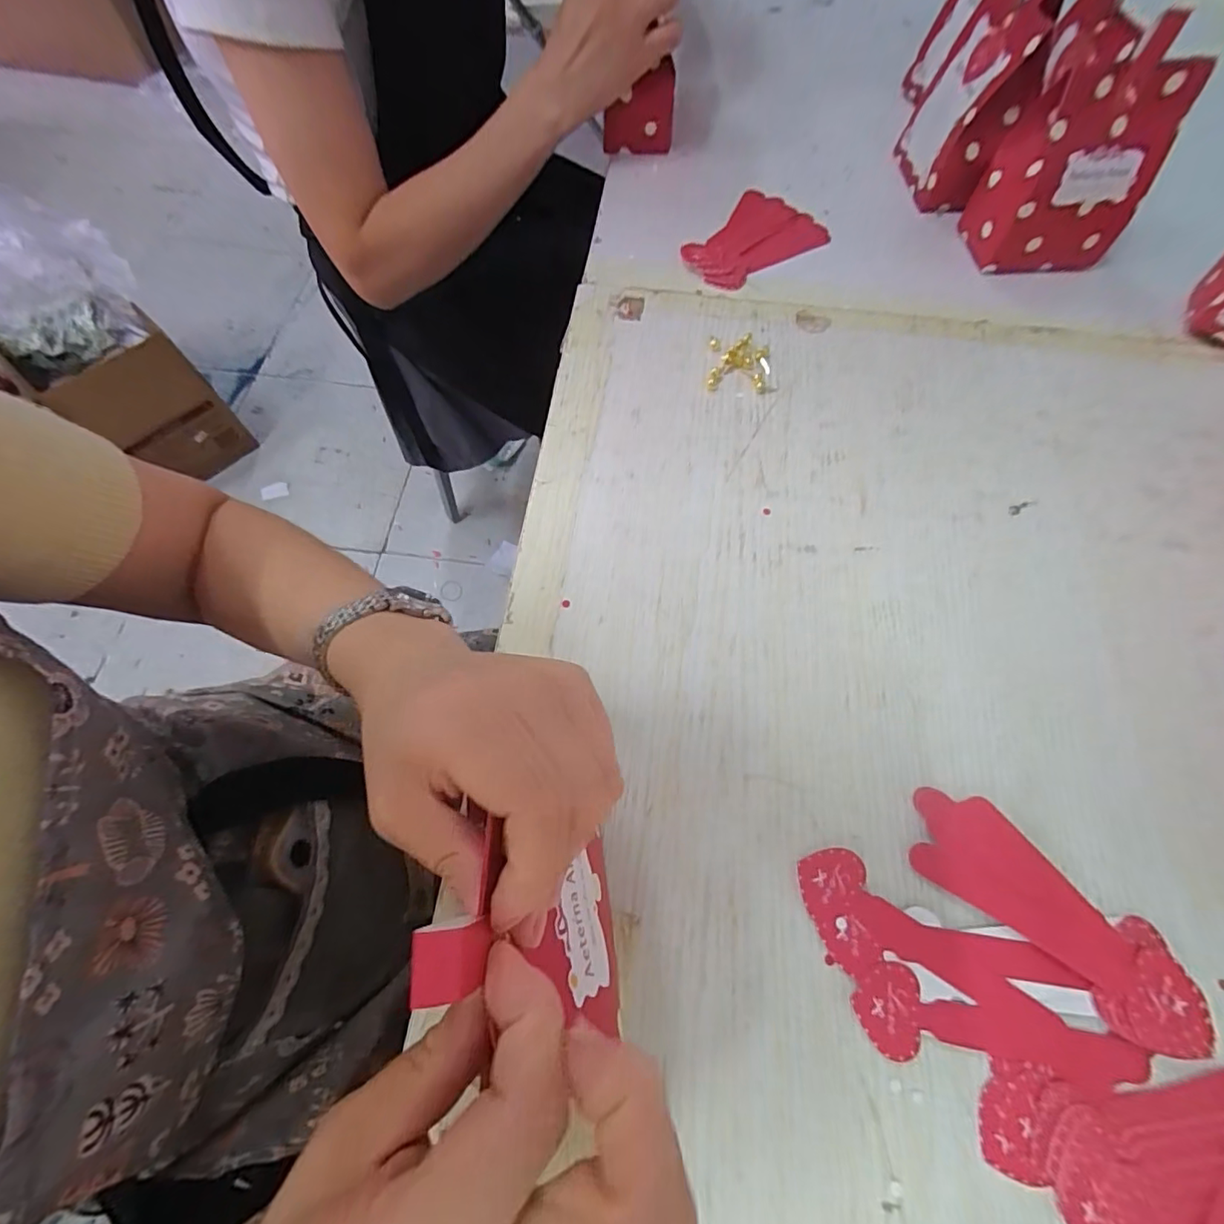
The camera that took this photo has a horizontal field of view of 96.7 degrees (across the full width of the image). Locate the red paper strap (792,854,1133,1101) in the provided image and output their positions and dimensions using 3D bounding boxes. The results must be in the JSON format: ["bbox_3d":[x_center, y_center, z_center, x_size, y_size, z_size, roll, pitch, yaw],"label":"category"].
[{"bbox_3d":[0.153,0.156,0.245,0.144,0.004,0.032,29,69,11],"label":"red paper strap"}]

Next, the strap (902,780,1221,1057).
[{"bbox_3d":[0.202,0.138,0.251,0.133,0.008,0.046,39,71,15],"label":"strap"}]

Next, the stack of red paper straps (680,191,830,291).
[{"bbox_3d":[0.114,-0.313,0.456,0.123,0.008,0.082,-40,73,-16],"label":"stack of red paper straps"}]

